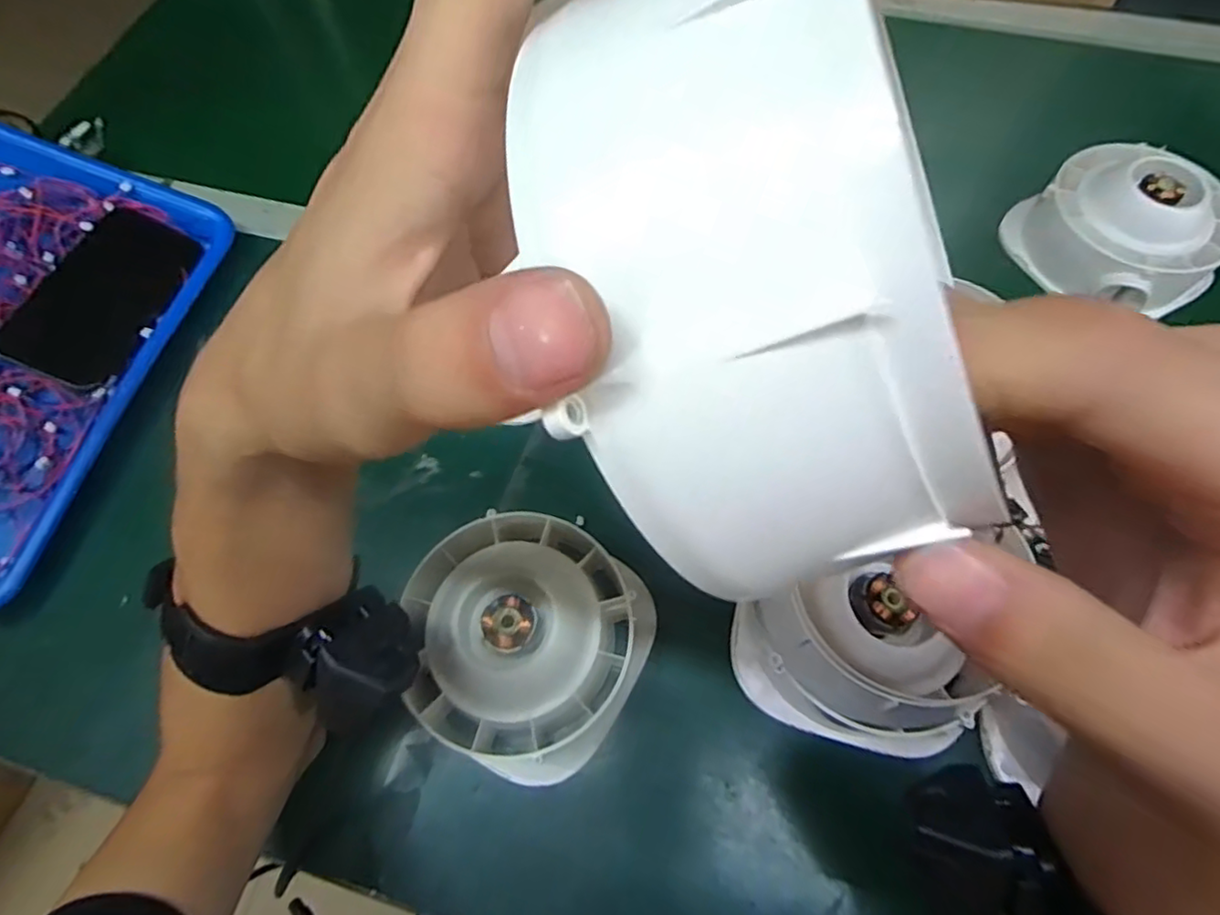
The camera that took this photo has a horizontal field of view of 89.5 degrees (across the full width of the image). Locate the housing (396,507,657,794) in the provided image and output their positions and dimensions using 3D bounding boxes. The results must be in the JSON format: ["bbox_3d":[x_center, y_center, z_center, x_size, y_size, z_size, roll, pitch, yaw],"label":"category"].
[{"bbox_3d":[-0.049,0.101,0.345,0.127,0.066,0.130,-1,65,2],"label":"housing"}]

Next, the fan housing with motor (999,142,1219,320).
[{"bbox_3d":[0.399,-0.178,0.474,0.116,0.073,0.125,-1,65,2],"label":"fan housing with motor"}]

